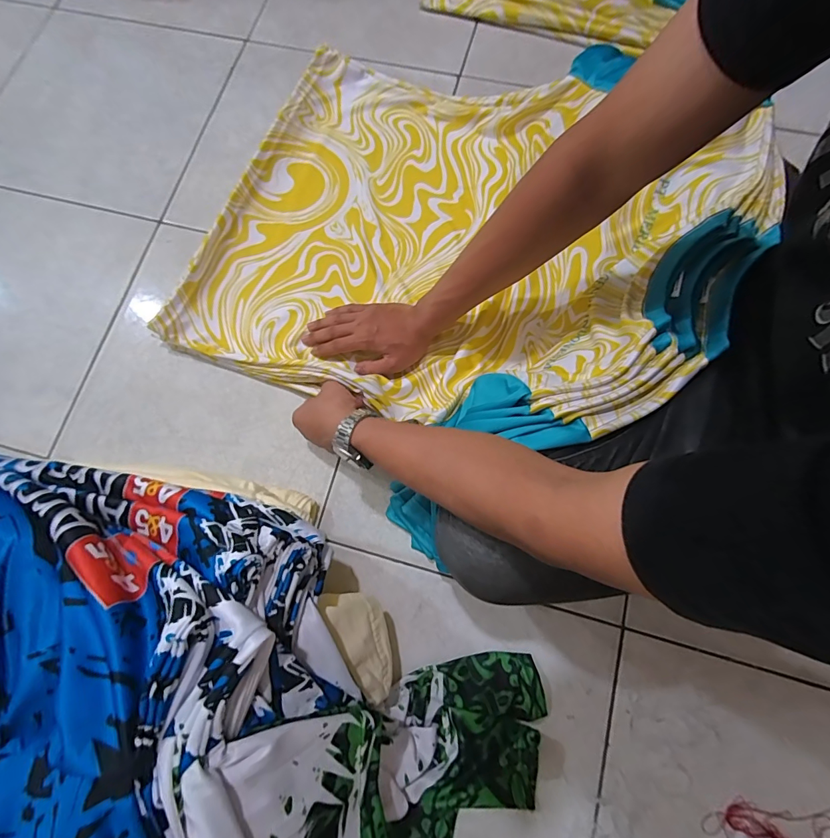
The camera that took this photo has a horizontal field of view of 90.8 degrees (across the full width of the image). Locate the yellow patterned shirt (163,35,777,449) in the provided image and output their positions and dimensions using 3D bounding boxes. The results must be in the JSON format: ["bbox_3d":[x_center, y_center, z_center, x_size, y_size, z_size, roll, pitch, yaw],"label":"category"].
[{"bbox_3d":[0.038,-0.255,0.534,0.648,0.189,0.518,22,76,6],"label":"yellow patterned shirt"}]

